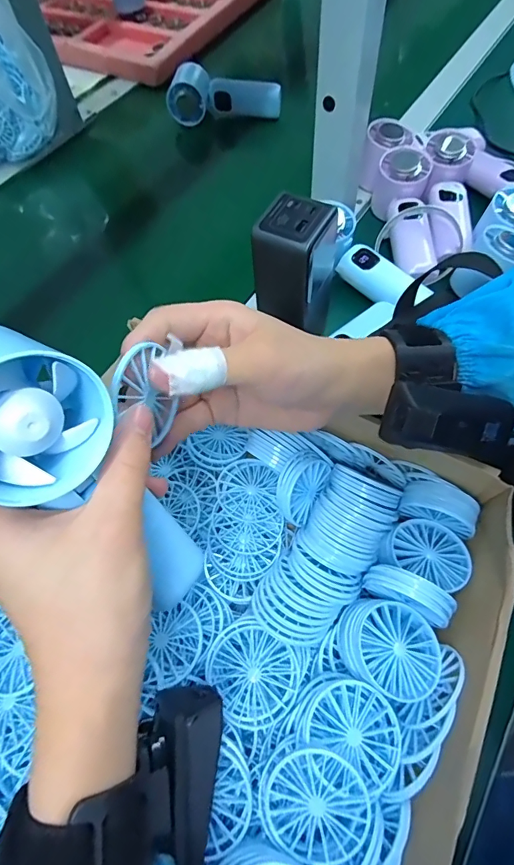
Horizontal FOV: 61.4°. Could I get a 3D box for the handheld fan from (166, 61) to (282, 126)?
[{"bbox_3d":[-0.044,-0.463,0.599,0.154,0.047,0.054,14,64,10],"label":"handheld fan"}]

